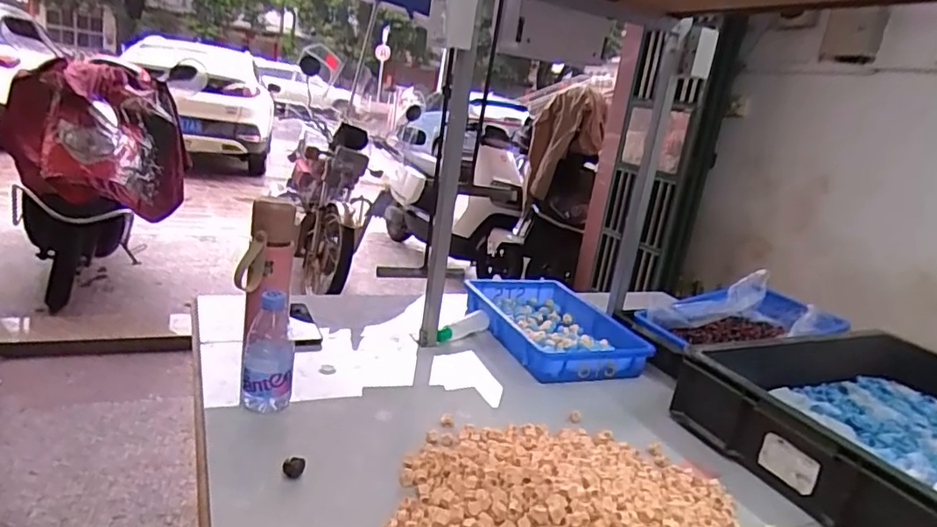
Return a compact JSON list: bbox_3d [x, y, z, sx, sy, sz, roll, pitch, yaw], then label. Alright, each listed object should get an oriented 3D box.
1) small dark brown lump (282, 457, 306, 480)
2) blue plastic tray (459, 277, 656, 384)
[{"bbox_3d":[-0.203,0.239,0.674,0.025,0.018,0.018,2,17,-20],"label":"small dark brown lump"},{"bbox_3d":[0.169,0.125,1.177,0.267,0.064,0.362,0,18,-26],"label":"blue plastic tray"}]

